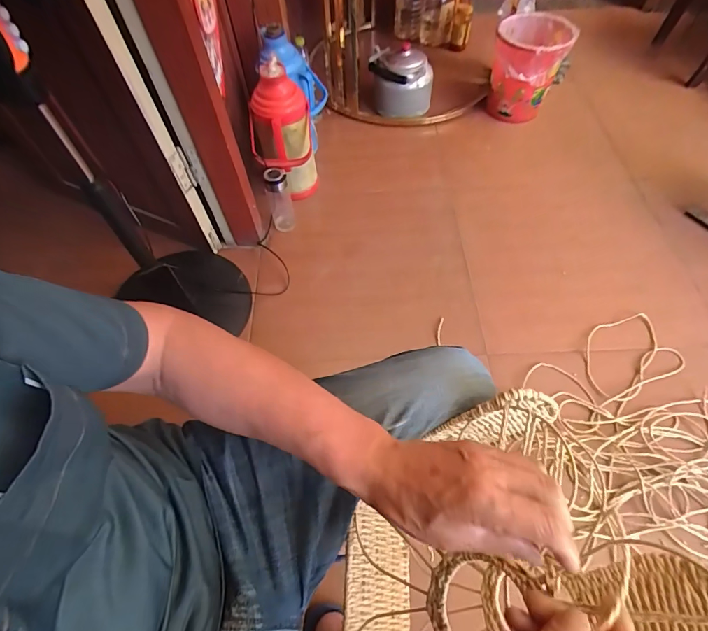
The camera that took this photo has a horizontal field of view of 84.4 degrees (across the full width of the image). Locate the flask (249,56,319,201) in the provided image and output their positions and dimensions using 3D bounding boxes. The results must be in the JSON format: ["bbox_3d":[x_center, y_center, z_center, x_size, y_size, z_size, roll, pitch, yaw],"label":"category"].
[{"bbox_3d":[-0.200,-0.479,1.108,0.166,0.352,0.152,-4,59,0],"label":"flask"}]

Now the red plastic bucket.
[{"bbox_3d":[0.587,-0.847,1.345,0.229,0.242,0.231,13,60,10],"label":"red plastic bucket"}]

